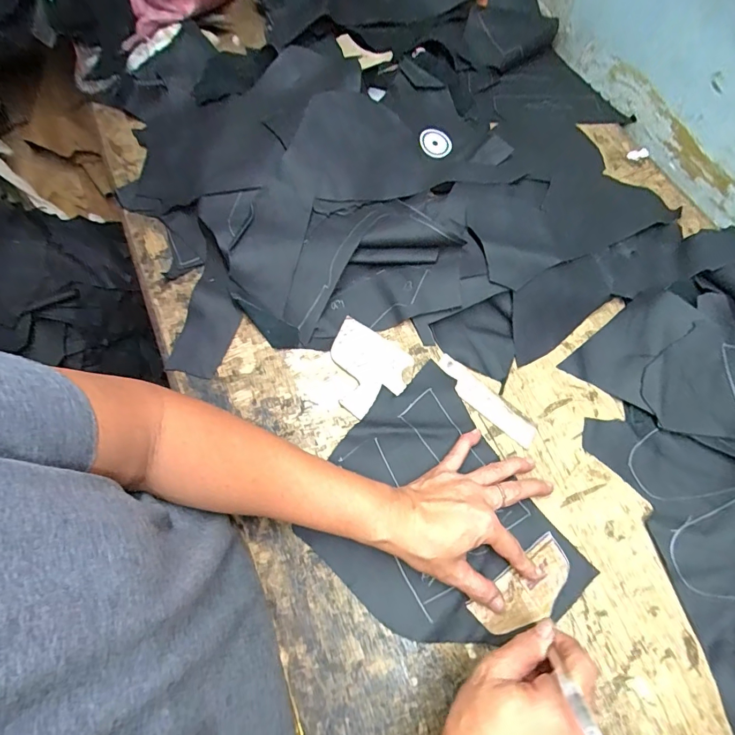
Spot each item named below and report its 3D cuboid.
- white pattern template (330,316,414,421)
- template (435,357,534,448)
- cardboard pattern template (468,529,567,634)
[{"bbox_3d":[-0.005,0.002,0.425,0.085,0.007,0.082,32,72,13],"label":"white pattern template"},{"bbox_3d":[0.113,0.030,0.416,0.112,0.005,0.029,40,74,16],"label":"template"},{"bbox_3d":[0.129,0.181,0.349,0.089,0.004,0.041,-38,72,-13],"label":"cardboard pattern template"}]

